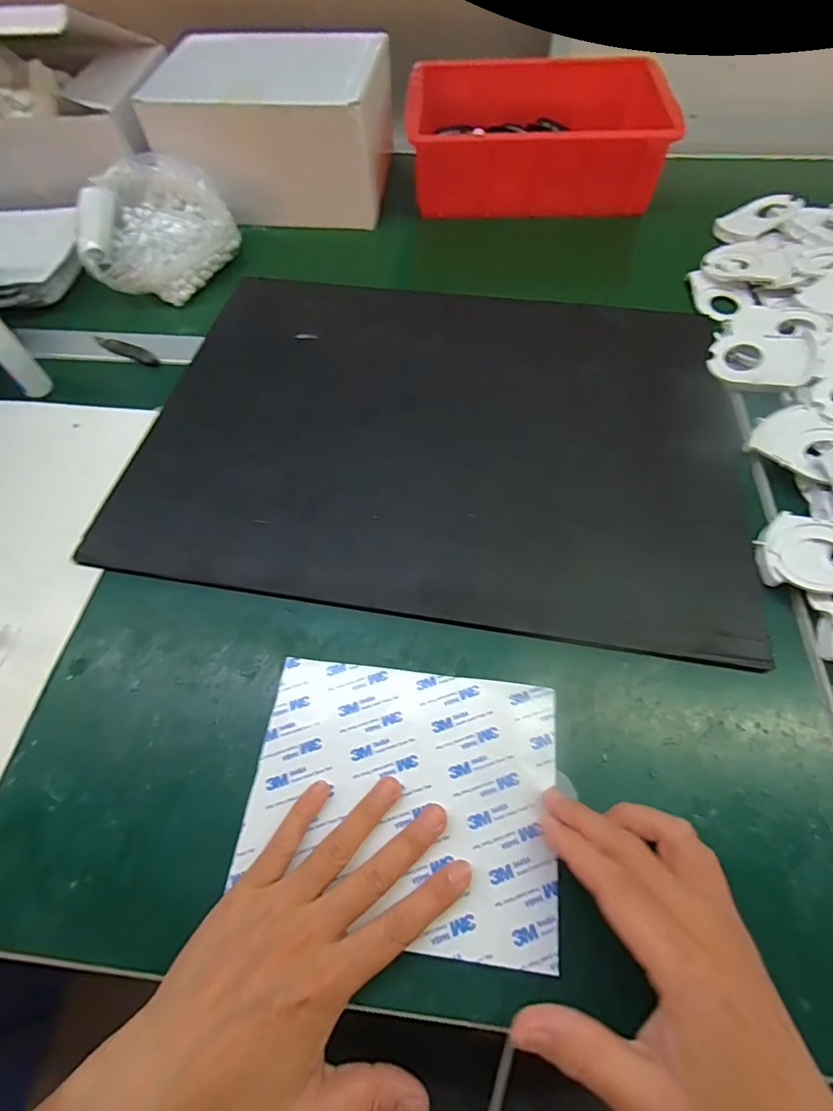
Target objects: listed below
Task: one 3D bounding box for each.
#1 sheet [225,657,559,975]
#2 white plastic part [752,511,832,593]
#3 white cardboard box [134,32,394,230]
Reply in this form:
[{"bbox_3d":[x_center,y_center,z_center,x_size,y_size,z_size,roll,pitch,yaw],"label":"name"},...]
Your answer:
[{"bbox_3d":[-0.008,0.137,0.285,0.173,0.004,0.140,6,60,5],"label":"sheet"},{"bbox_3d":[0.282,-0.002,0.331,0.084,0.007,0.060,8,62,32],"label":"white plastic part"},{"bbox_3d":[-0.161,-0.500,0.579,0.244,0.116,0.180,3,61,4],"label":"white cardboard box"}]

